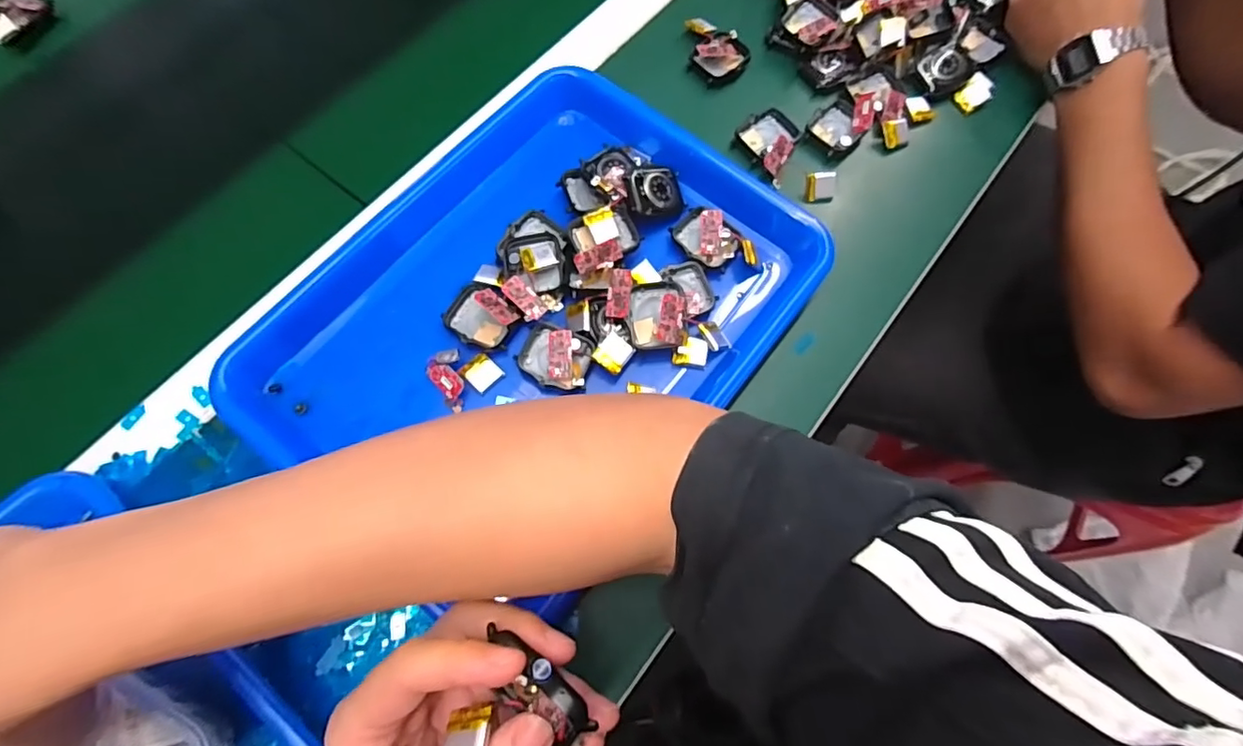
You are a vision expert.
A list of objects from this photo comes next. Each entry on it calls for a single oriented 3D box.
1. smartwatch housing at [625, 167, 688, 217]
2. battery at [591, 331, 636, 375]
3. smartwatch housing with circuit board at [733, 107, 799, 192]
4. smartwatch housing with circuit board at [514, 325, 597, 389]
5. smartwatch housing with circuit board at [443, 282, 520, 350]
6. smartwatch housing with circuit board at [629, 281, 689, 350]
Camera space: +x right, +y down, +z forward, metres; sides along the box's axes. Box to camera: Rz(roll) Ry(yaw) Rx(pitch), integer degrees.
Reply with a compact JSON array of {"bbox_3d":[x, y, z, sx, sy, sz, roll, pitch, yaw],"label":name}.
[{"bbox_3d":[0.023,-0.124,0.385,0.042,0.010,0.036,-17,100,-25],"label":"smartwatch housing"},{"bbox_3d":[-0.005,-0.013,0.347,0.020,0.004,0.022,37,75,10],"label":"battery"},{"bbox_3d":[0.116,-0.175,0.421,0.046,0.010,0.054,-36,76,-12],"label":"smartwatch housing with circuit board"},{"bbox_3d":[-0.041,-0.010,0.351,0.044,0.015,0.035,18,72,5],"label":"smartwatch housing with circuit board"},{"bbox_3d":[-0.090,-0.036,0.358,0.044,0.017,0.035,34,74,10],"label":"smartwatch housing with circuit board"},{"bbox_3d":[0.023,-0.037,0.352,0.035,0.012,0.042,-6,72,-3],"label":"smartwatch housing with circuit board"}]

